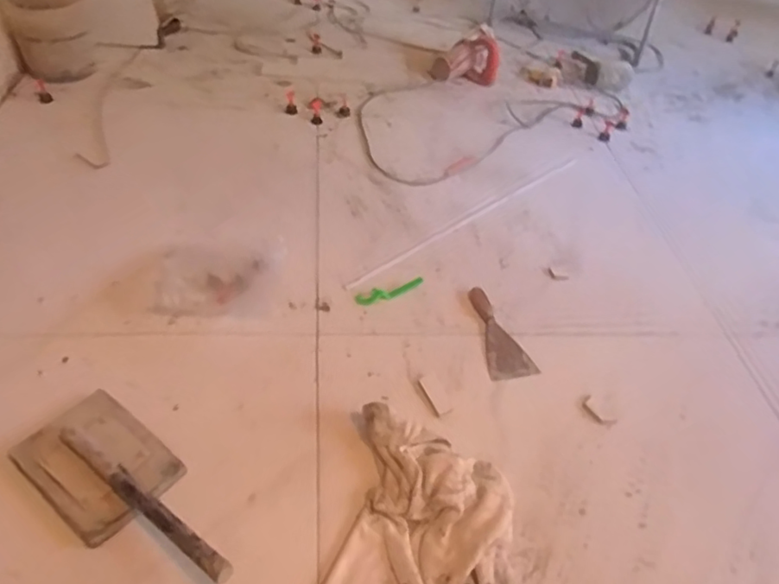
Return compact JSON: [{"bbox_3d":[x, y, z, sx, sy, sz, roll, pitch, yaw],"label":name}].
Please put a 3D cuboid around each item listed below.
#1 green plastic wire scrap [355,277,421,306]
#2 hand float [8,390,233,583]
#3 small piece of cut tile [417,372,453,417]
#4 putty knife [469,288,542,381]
[{"bbox_3d":[0.002,-0.003,1.182,0.137,0.024,0.028,-12,49,-17],"label":"green plastic wire scrap"},{"bbox_3d":[-0.350,0.272,0.823,0.365,0.060,0.149,32,52,23],"label":"hand float"},{"bbox_3d":[0.076,0.171,1.022,0.031,0.004,0.080,-17,51,-20],"label":"small piece of cut tile"},{"bbox_3d":[0.200,0.073,1.138,0.084,0.020,0.207,-8,48,-13],"label":"putty knife"}]

